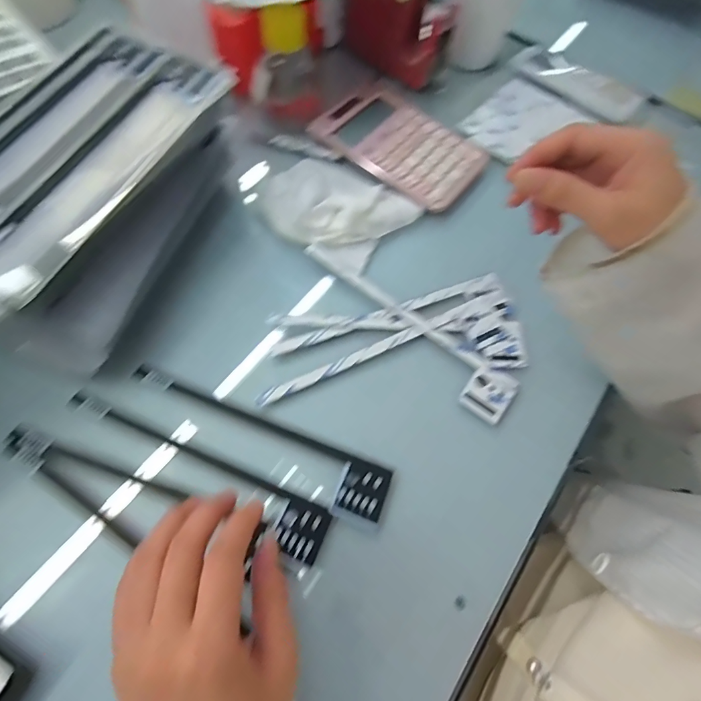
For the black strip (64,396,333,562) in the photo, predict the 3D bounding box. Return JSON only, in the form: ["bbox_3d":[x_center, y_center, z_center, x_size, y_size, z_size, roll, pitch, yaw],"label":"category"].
[{"bbox_3d":[-0.114,0.084,0.310,0.219,0.011,0.036,29,67,8],"label":"black strip"}]

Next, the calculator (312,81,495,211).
[{"bbox_3d":[0.058,-0.232,0.455,0.177,0.012,0.115,38,69,13],"label":"calculator"}]

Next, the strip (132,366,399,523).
[{"bbox_3d":[-0.075,0.070,0.318,0.219,0.009,0.043,22,66,7],"label":"strip"}]

